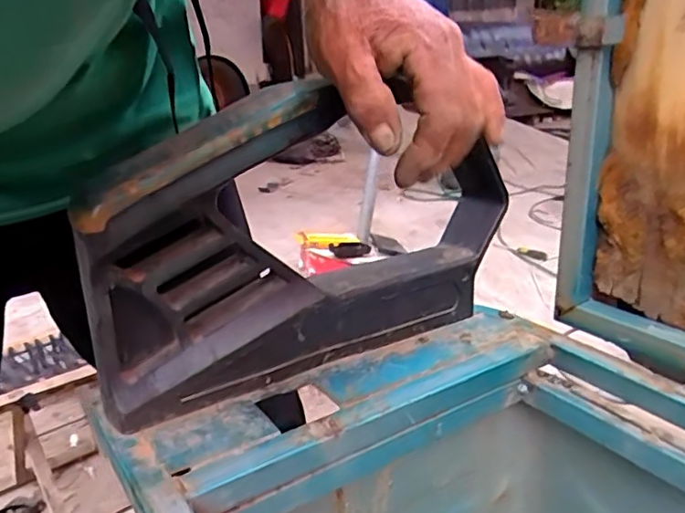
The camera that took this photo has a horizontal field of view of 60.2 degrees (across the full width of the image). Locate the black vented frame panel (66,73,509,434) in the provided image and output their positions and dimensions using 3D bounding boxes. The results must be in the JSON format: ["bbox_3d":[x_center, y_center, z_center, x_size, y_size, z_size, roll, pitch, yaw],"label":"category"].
[{"bbox_3d":[-0.010,-0.017,0.409,0.319,0.182,0.043,-14,24,-32],"label":"black vented frame panel"}]

